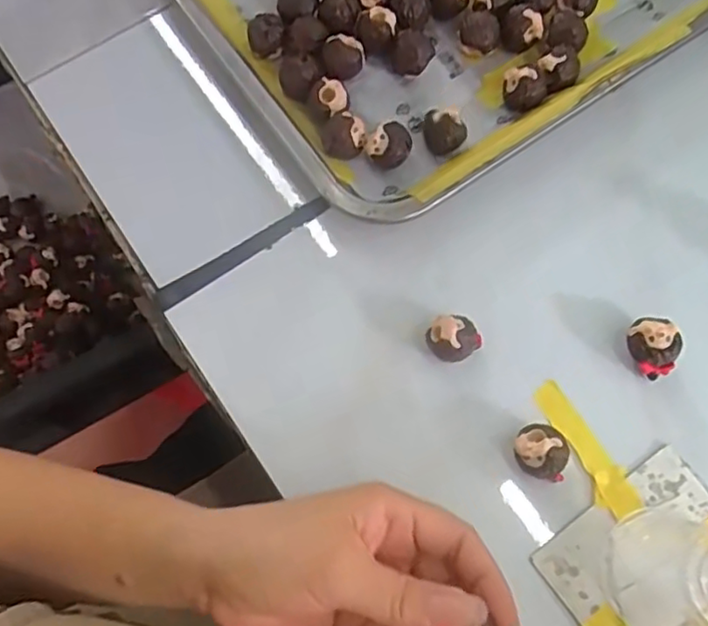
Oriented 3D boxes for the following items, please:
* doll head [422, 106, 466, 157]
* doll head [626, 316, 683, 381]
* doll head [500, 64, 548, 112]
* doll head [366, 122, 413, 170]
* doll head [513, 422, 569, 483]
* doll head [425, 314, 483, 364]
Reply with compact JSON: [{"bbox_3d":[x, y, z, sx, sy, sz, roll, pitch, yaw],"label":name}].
[{"bbox_3d":[0.052,-0.101,0.373,0.024,0.026,0.020,2,71,2],"label":"doll head"},{"bbox_3d":[0.154,0.018,0.337,0.024,0.024,0.029,-26,73,-7],"label":"doll head"},{"bbox_3d":[0.099,-0.128,0.380,0.025,0.023,0.019,5,72,3],"label":"doll head"},{"bbox_3d":[0.021,-0.094,0.373,0.025,0.023,0.018,-23,72,-6],"label":"doll head"},{"bbox_3d":[0.091,0.069,0.317,0.022,0.022,0.028,-27,73,-7],"label":"doll head"},{"bbox_3d":[0.051,0.014,0.337,0.025,0.023,0.024,0,71,1],"label":"doll head"}]

